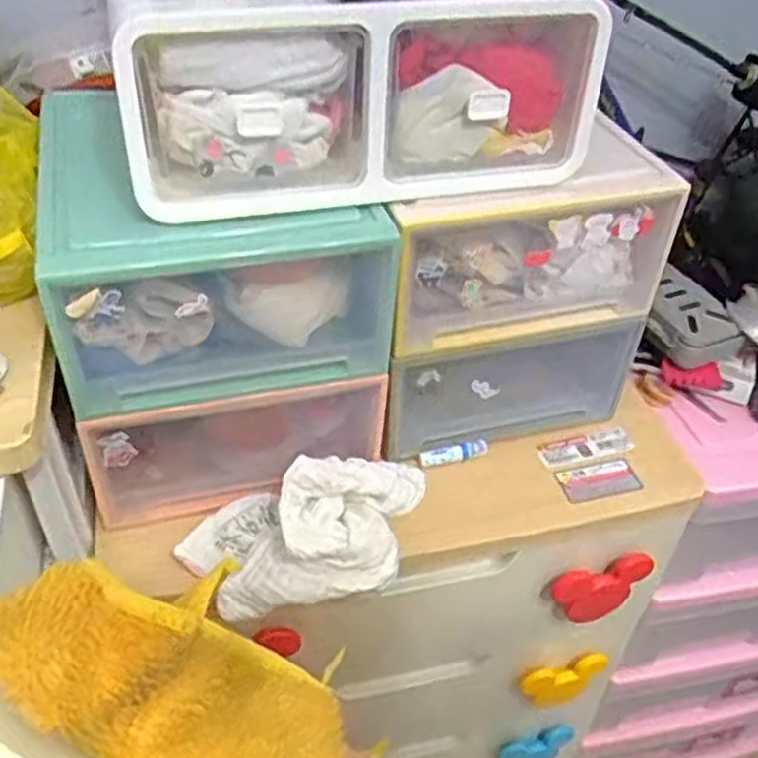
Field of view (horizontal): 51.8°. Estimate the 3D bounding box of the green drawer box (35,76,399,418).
[{"bbox_3d":[-0.137,-0.117,0.648,0.244,0.136,0.259,-9,43,-13],"label":"green drawer box"}]

